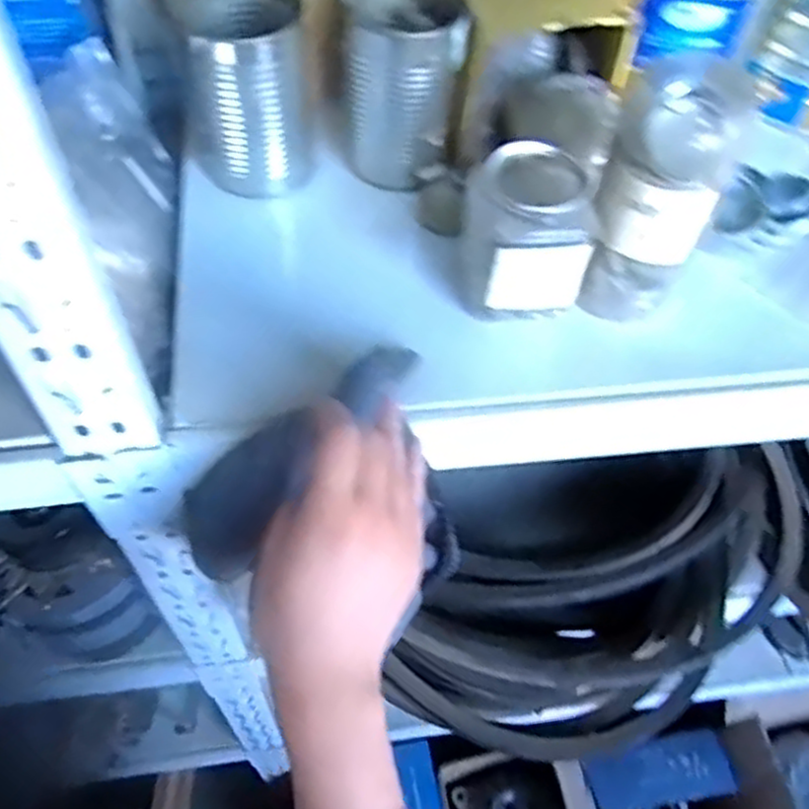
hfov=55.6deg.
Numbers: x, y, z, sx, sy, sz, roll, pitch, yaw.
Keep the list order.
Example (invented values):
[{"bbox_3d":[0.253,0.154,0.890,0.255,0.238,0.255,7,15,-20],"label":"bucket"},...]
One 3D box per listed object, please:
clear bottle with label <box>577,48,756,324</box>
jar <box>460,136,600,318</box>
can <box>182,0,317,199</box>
[{"bbox_3d":[0.136,-0.108,0.422,0.062,0.141,0.065,26,58,15],"label":"clear bottle with label"},{"bbox_3d":[0.069,-0.094,0.438,0.074,0.079,0.062,14,55,7],"label":"jar"},{"bbox_3d":[-0.099,-0.204,0.500,0.075,0.116,0.068,0,55,-2],"label":"can"}]

